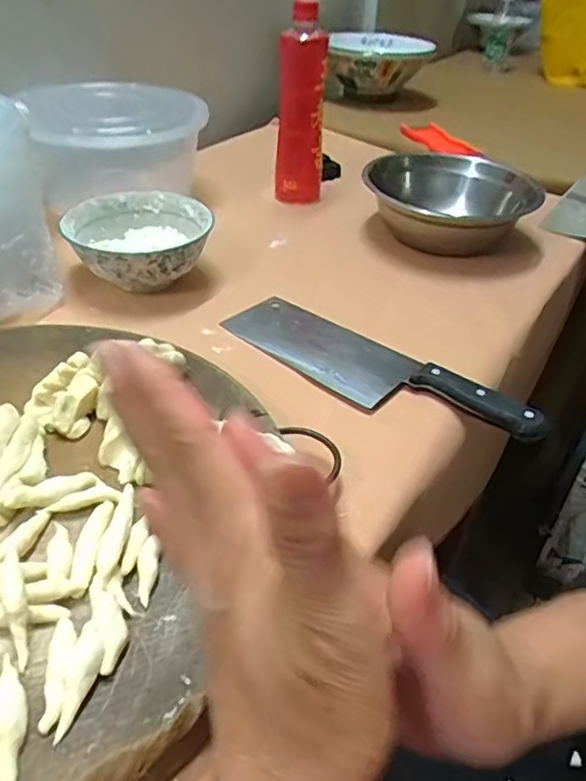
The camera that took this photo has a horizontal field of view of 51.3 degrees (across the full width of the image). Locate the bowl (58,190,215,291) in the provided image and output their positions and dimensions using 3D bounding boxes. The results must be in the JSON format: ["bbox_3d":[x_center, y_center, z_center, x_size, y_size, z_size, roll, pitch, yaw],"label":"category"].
[{"bbox_3d":[-0.155,-0.147,0.630,0.143,0.061,0.142,-7,40,-12],"label":"bowl"}]

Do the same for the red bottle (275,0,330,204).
[{"bbox_3d":[0.011,-0.359,0.774,0.060,0.227,0.070,3,39,0],"label":"red bottle"}]

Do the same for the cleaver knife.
[{"bbox_3d":[0.065,-0.018,0.527,0.291,0.027,0.079,31,46,30],"label":"cleaver knife"}]

